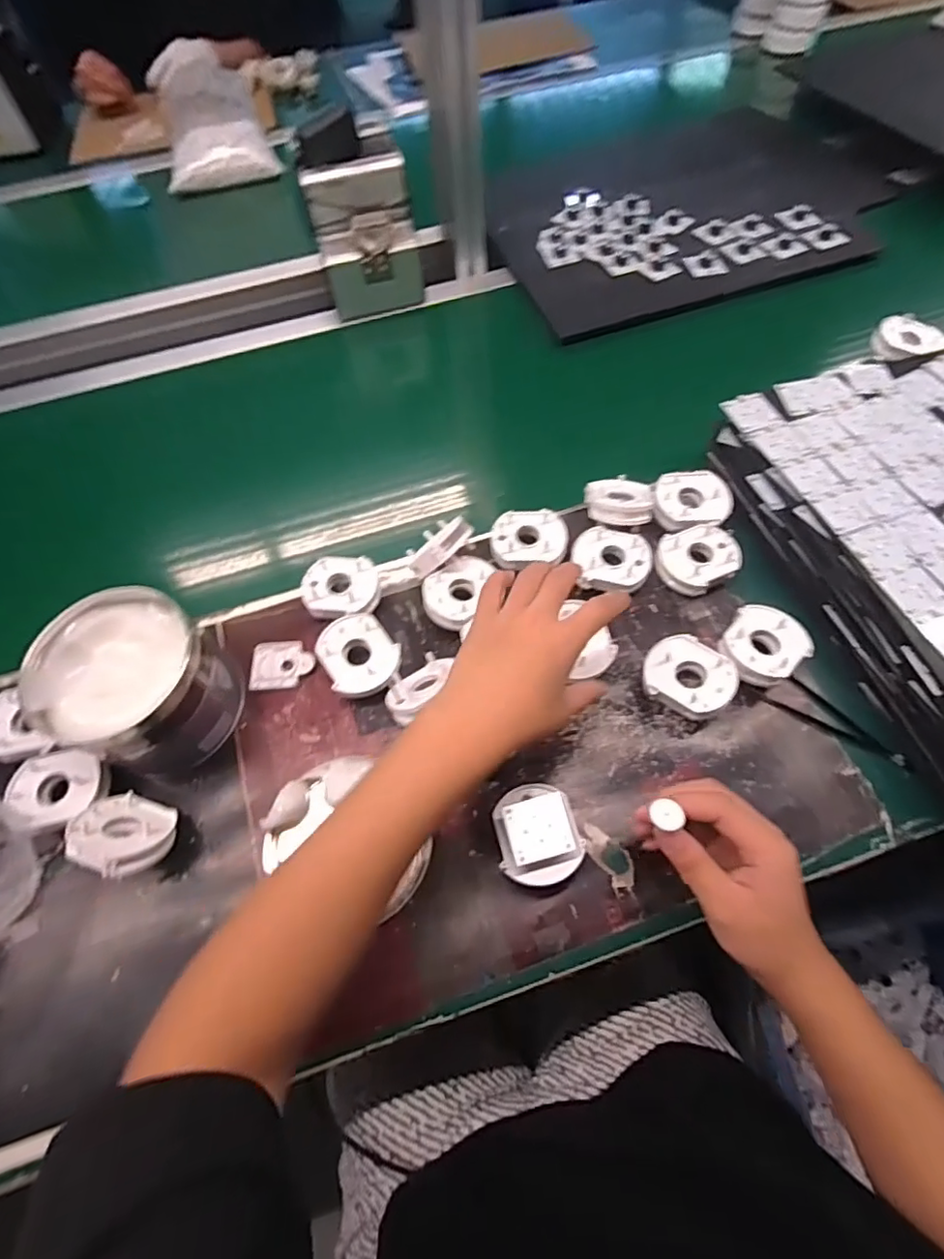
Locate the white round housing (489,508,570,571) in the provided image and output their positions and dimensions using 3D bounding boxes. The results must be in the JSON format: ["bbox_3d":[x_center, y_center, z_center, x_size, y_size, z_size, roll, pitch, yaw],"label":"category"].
[{"bbox_3d":[0.056,-0.088,0.554,0.073,0.018,0.056,-9,63,-1],"label":"white round housing"}]

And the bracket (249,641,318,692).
[{"bbox_3d":[-0.175,0.032,0.531,0.056,0.009,0.046,-4,64,2],"label":"bracket"}]

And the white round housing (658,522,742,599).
[{"bbox_3d":[0.213,-0.066,0.543,0.070,0.035,0.064,-1,64,3],"label":"white round housing"}]

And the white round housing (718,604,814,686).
[{"bbox_3d":[0.250,0.019,0.499,0.064,0.045,0.074,35,71,18],"label":"white round housing"}]

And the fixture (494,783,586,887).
[{"bbox_3d":[0.050,0.154,0.434,0.060,0.046,0.071,-8,63,0],"label":"fixture"}]

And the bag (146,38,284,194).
[{"bbox_3d":[-0.502,-0.982,1.063,0.187,0.067,0.510,-19,63,-7],"label":"bag"}]

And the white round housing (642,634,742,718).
[{"bbox_3d":[0.180,0.043,0.487,0.072,0.038,0.061,37,71,19],"label":"white round housing"}]

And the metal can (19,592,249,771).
[{"bbox_3d":[-0.275,0.044,0.481,0.129,0.099,0.125,-1,64,3],"label":"metal can"}]

